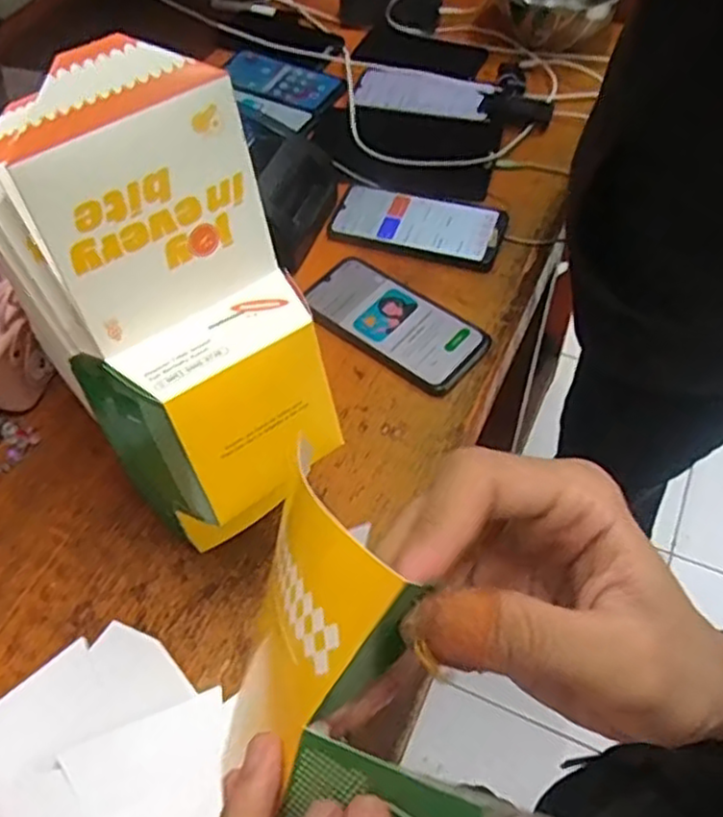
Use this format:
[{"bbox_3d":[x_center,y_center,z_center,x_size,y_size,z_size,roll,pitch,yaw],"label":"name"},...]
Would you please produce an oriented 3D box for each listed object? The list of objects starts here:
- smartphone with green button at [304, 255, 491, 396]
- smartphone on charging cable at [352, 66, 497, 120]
[{"bbox_3d":[0.029,-0.079,0.647,0.168,0.012,0.083,33,62,24],"label":"smartphone with green button"},{"bbox_3d":[0.073,-0.380,0.850,0.165,0.010,0.069,15,64,17],"label":"smartphone on charging cable"}]

